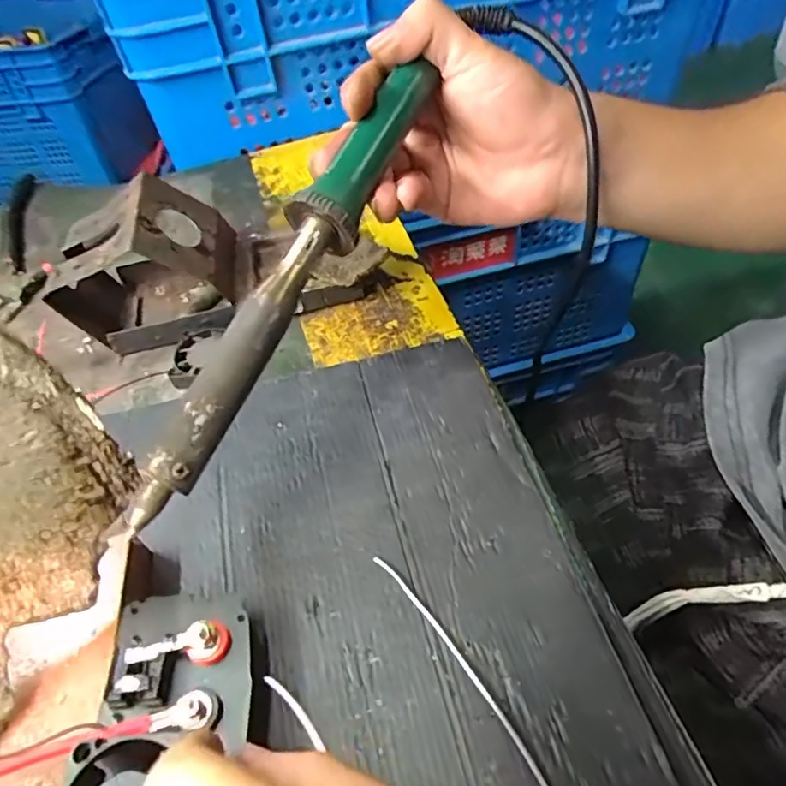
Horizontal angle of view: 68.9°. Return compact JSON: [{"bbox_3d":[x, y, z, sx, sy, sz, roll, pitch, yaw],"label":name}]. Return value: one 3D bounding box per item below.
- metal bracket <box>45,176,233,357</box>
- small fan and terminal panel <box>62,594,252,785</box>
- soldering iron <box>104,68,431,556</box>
[{"bbox_3d":[-0.147,-0.079,0.352,0.098,0.080,0.073,-7,50,2],"label":"metal bracket"},{"bbox_3d":[-0.078,0.109,0.198,0.050,0.023,0.084,-7,49,0],"label":"small fan and terminal panel"},{"bbox_3d":[-0.040,-0.049,0.231,0.022,0.023,0.231,21,72,22],"label":"soldering iron"}]

